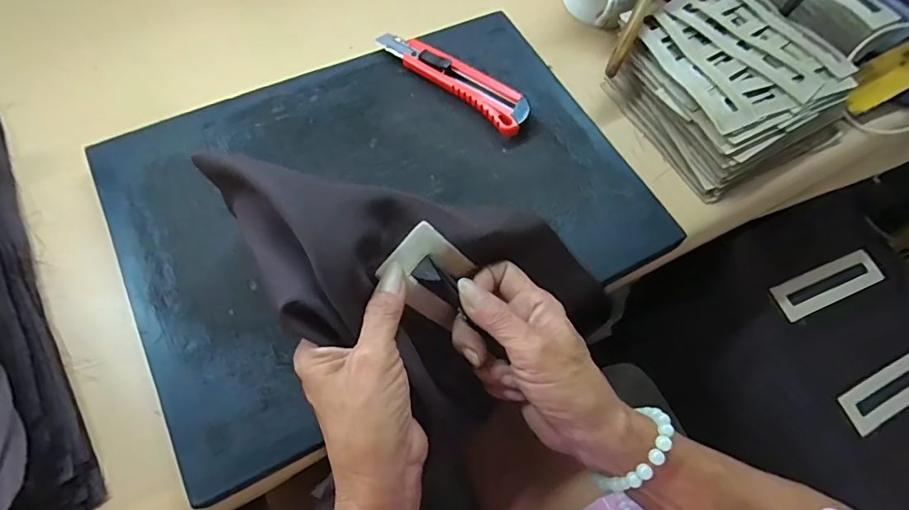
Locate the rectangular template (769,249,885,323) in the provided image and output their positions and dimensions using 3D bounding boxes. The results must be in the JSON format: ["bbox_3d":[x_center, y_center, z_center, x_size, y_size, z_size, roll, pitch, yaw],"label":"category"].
[{"bbox_3d":[0.442,0.034,0.557,0.148,0.009,0.043,-18,73,-16],"label":"rectangular template"}]

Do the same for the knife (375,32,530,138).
[{"bbox_3d":[0.000,-0.160,0.422,0.154,0.020,0.037,39,69,13],"label":"knife"}]

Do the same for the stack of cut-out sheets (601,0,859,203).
[{"bbox_3d":[0.268,-0.174,0.456,0.198,0.046,0.190,-26,70,-14],"label":"stack of cut-out sheets"}]

